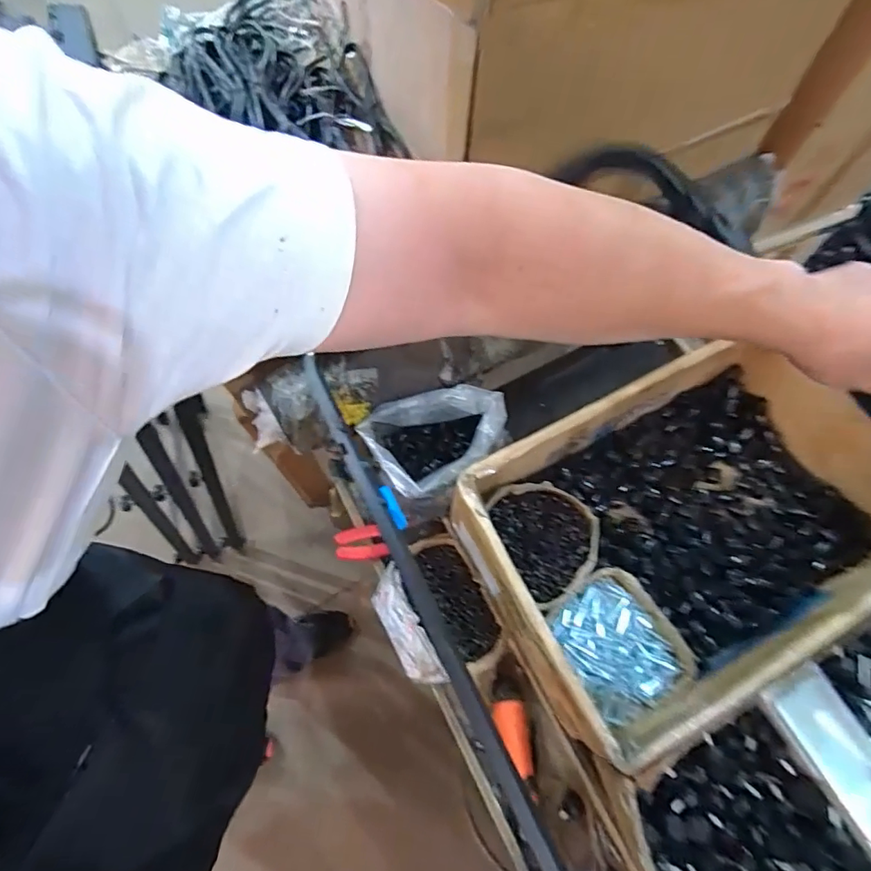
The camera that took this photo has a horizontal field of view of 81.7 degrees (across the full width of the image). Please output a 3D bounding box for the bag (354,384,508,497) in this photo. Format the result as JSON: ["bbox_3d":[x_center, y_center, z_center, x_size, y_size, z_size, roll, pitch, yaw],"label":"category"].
[{"bbox_3d":[0.002,0.007,0.700,0.177,0.119,0.132,-30,70,-13],"label":"bag"}]

